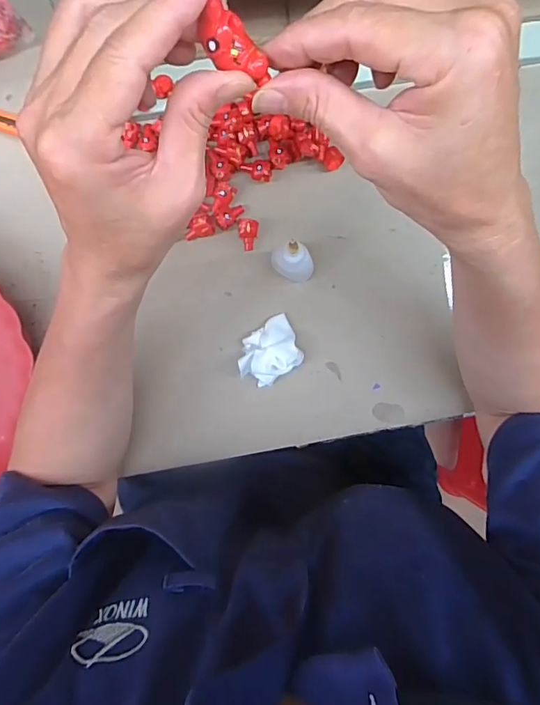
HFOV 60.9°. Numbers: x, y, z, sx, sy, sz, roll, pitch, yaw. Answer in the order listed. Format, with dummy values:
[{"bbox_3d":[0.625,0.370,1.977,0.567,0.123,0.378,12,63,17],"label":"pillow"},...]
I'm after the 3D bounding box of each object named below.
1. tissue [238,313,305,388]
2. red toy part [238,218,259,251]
[{"bbox_3d":[0.000,0.000,0.385,0.053,0.029,0.042,-36,95,3],"label":"tissue"},{"bbox_3d":[-0.018,-0.099,0.384,0.016,0.009,0.025,5,96,-1],"label":"red toy part"}]

